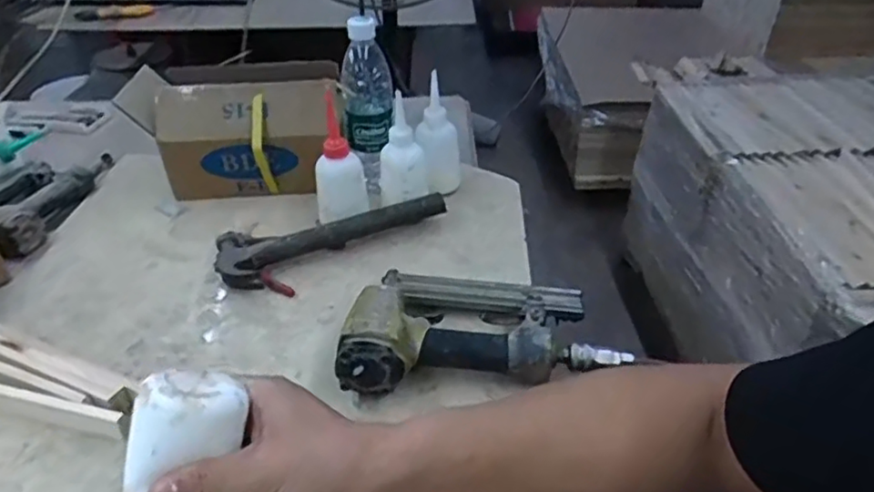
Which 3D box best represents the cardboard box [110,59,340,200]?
[{"bbox_3d":[-0.273,-0.154,0.858,0.269,0.154,0.135,0,35,0],"label":"cardboard box"}]

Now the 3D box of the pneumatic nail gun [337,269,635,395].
[{"bbox_3d":[0.037,0.072,0.624,0.262,0.066,0.153,-2,37,-5],"label":"pneumatic nail gun"}]

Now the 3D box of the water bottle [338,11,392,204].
[{"bbox_3d":[-0.093,-0.170,0.806,0.071,0.221,0.066,3,36,4],"label":"water bottle"}]

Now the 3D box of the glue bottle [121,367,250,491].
[{"bbox_3d":[-0.167,0.160,0.391,0.054,0.159,0.051,17,7,19],"label":"glue bottle"}]

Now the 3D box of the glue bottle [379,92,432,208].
[{"bbox_3d":[-0.039,-0.109,0.774,0.059,0.123,0.047,22,41,28],"label":"glue bottle"}]

